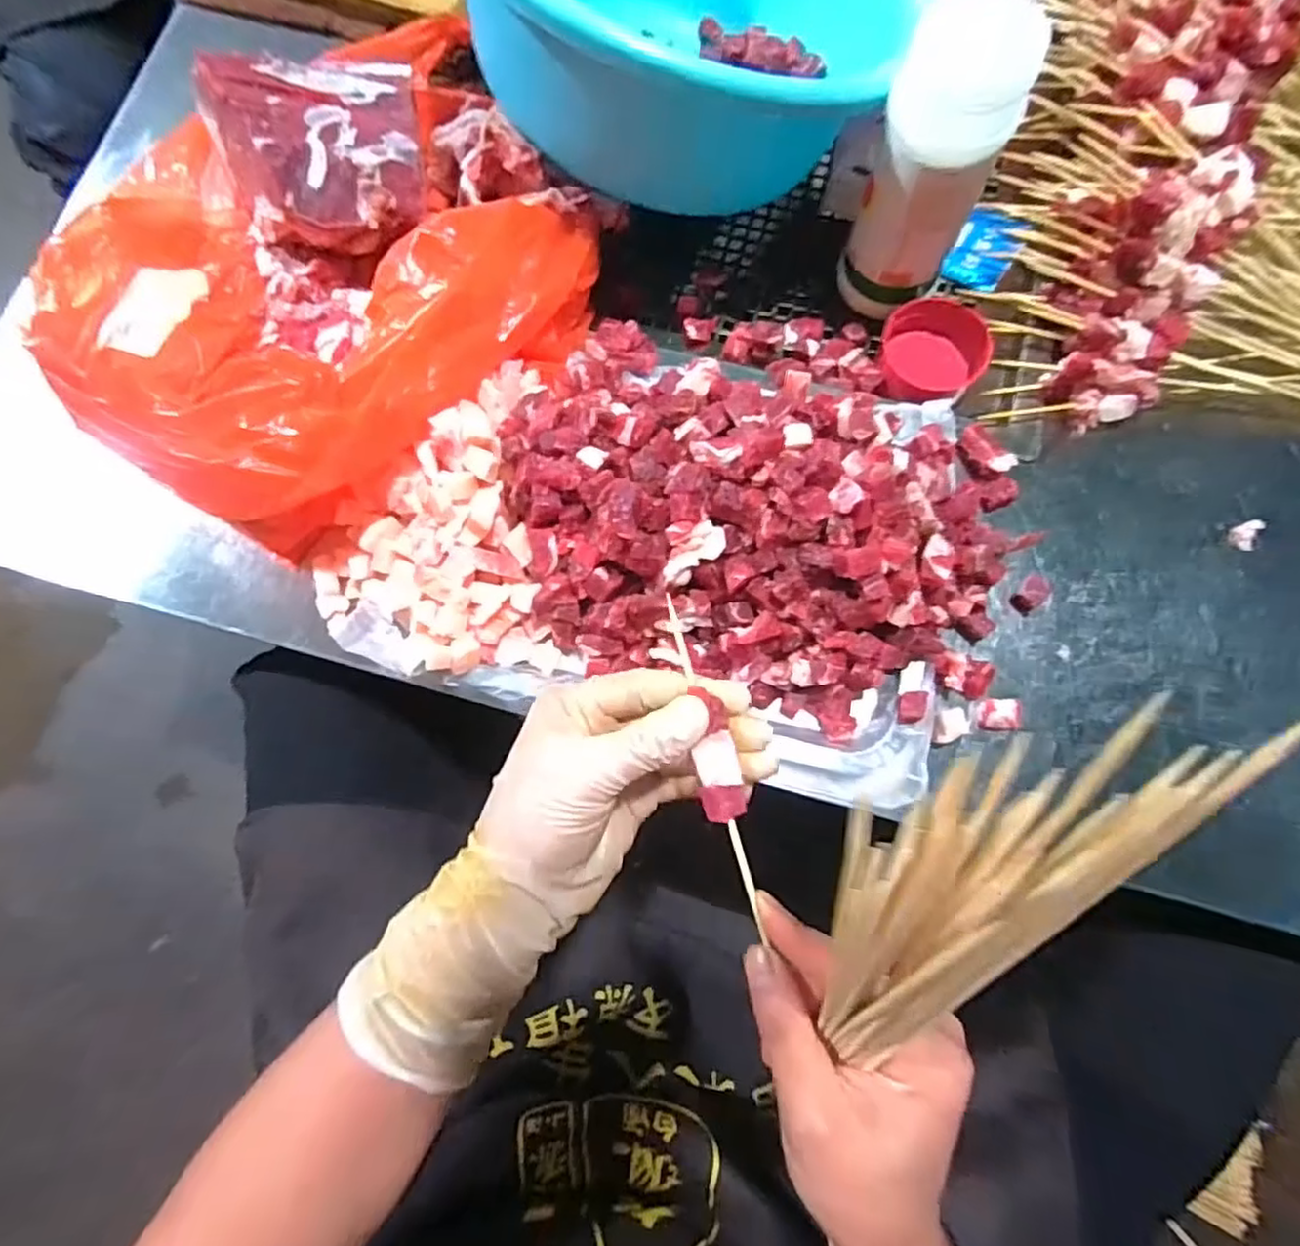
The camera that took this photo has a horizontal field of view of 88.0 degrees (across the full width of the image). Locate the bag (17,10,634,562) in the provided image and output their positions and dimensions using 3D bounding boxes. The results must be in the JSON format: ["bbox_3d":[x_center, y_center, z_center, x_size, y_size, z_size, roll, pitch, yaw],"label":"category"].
[{"bbox_3d":[-0.183,-0.219,0.387,0.261,0.108,0.302,44,82,10],"label":"bag"}]

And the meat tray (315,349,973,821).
[{"bbox_3d":[0.006,-0.056,0.362,0.336,0.084,0.227,15,78,5],"label":"meat tray"}]

